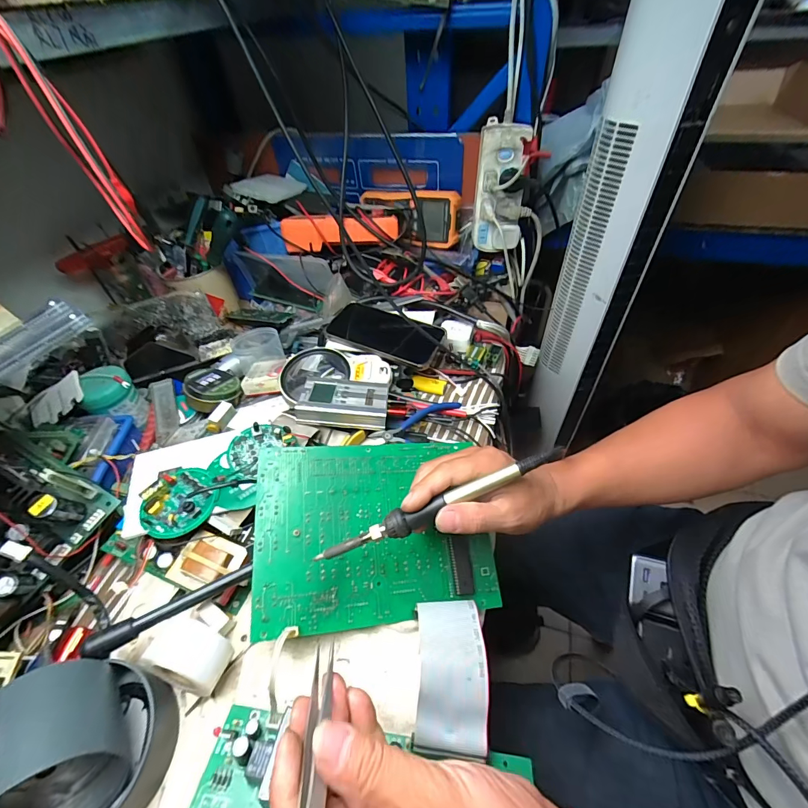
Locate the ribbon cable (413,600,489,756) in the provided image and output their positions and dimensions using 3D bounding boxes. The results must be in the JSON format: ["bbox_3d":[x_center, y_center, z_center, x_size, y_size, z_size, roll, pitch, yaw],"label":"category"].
[{"bbox_3d":[0.037,0.200,0.295,0.051,0.032,0.094,1,47,4],"label":"ribbon cable"}]

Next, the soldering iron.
[{"bbox_3d":[0.031,0.082,0.314,0.214,0.015,0.017,-24,49,-1],"label":"soldering iron"}]

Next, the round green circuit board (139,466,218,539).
[{"bbox_3d":[-0.216,0.088,0.376,0.062,0.023,0.073,-7,47,-4],"label":"round green circuit board"}]

